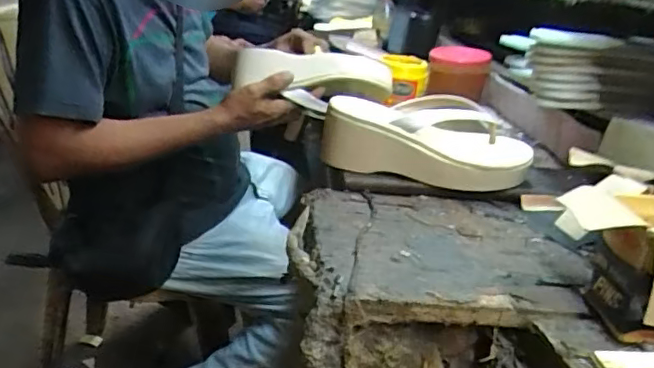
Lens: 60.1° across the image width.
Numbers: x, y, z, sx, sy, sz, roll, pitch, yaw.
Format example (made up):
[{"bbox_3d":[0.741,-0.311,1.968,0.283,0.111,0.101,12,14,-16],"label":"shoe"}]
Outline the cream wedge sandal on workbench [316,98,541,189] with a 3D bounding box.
[{"bbox_3d":[0.122,-0.048,0.702,0.255,0.094,0.095,3,22,0],"label":"cream wedge sandal on workbench"}]

